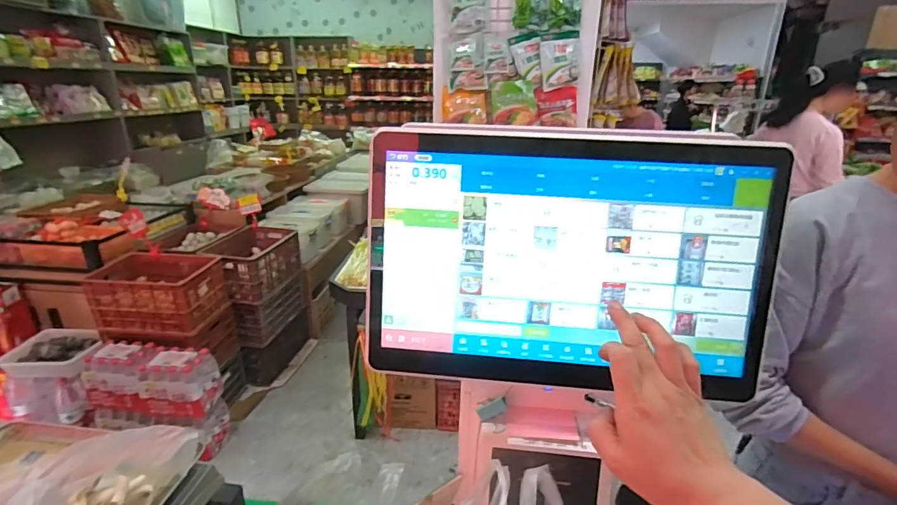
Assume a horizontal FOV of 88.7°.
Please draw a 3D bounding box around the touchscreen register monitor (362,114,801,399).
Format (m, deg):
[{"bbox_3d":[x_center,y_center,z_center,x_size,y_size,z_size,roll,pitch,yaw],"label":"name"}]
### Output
[{"bbox_3d":[0.108,0.007,0.431,0.367,0.230,0.055,3,20,6],"label":"touchscreen register monitor"}]

